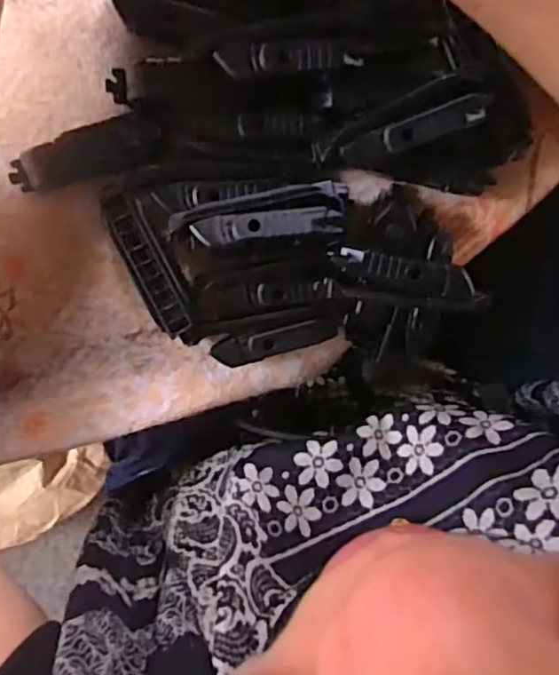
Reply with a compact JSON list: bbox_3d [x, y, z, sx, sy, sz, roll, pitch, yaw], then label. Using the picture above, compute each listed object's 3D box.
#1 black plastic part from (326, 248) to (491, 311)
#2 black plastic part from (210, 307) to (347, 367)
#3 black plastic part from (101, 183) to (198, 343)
[{"bbox_3d":[0.059,-0.026,0.281,0.074,0.016,0.021,8,101,-5],"label":"black plastic part"},{"bbox_3d":[0.000,0.001,0.303,0.066,0.007,0.018,-16,102,0],"label":"black plastic part"},{"bbox_3d":[-0.062,-0.035,0.291,0.020,0.011,0.079,-25,102,2],"label":"black plastic part"}]

